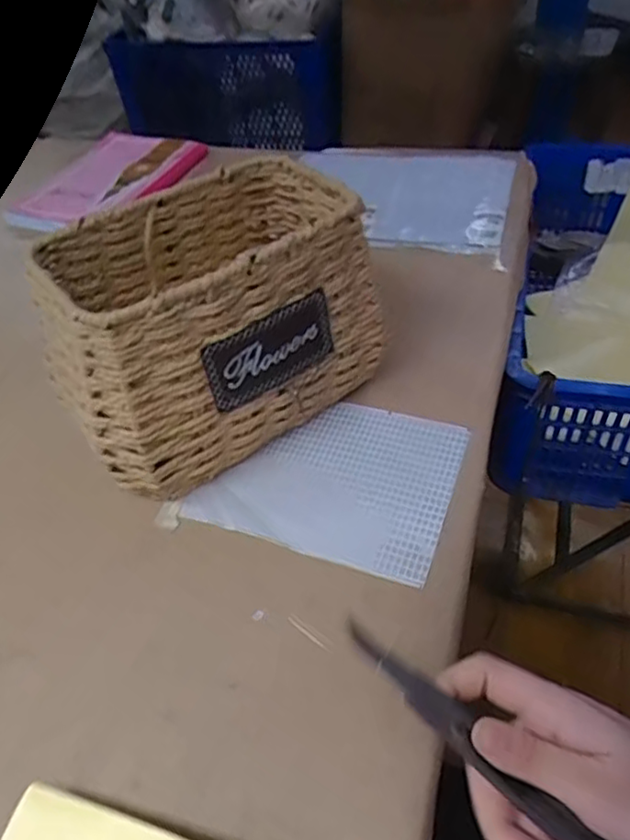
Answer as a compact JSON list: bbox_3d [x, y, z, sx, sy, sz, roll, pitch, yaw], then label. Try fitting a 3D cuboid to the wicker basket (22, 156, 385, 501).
[{"bbox_3d":[-0.080,-0.075,0.518,0.230,0.174,0.154,-29,50,-21],"label":"wicker basket"}]

